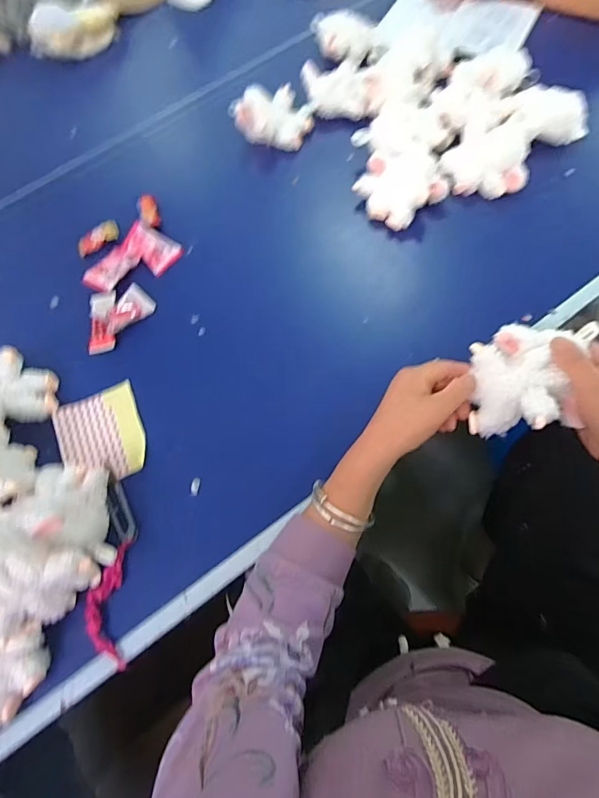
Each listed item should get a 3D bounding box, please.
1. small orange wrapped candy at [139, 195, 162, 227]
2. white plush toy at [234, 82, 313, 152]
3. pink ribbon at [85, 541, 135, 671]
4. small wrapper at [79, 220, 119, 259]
[{"bbox_3d":[-0.240,-0.301,0.693,0.029,0.007,0.078,-21,64,-2],"label":"small orange wrapped candy"},{"bbox_3d":[-0.044,-0.465,0.720,0.126,0.057,0.093,7,65,10],"label":"white plush toy"},{"bbox_3d":[-0.197,0.211,0.446,0.039,0.010,0.119,-8,65,4],"label":"pink ribbon"},{"bbox_3d":[-0.318,-0.255,0.684,0.072,0.021,0.035,-35,66,-8],"label":"small wrapper"}]

